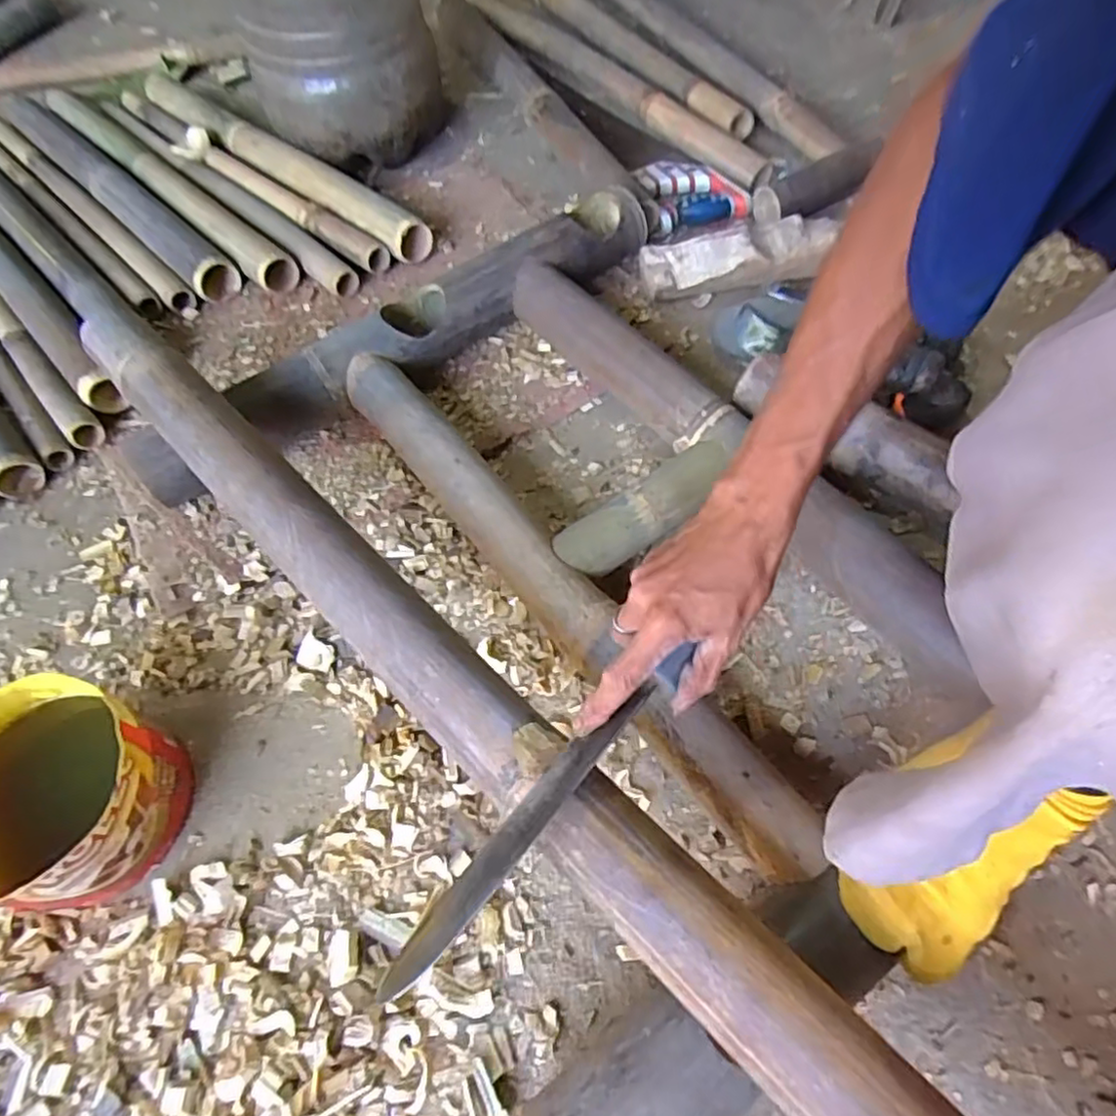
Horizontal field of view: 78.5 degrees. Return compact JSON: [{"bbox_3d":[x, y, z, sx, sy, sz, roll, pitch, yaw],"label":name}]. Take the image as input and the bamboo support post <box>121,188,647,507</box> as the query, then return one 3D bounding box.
[{"bbox_3d":[-0.158,-0.237,0.730,0.593,0.088,0.084,-34,63,-14],"label":"bamboo support post"}]

